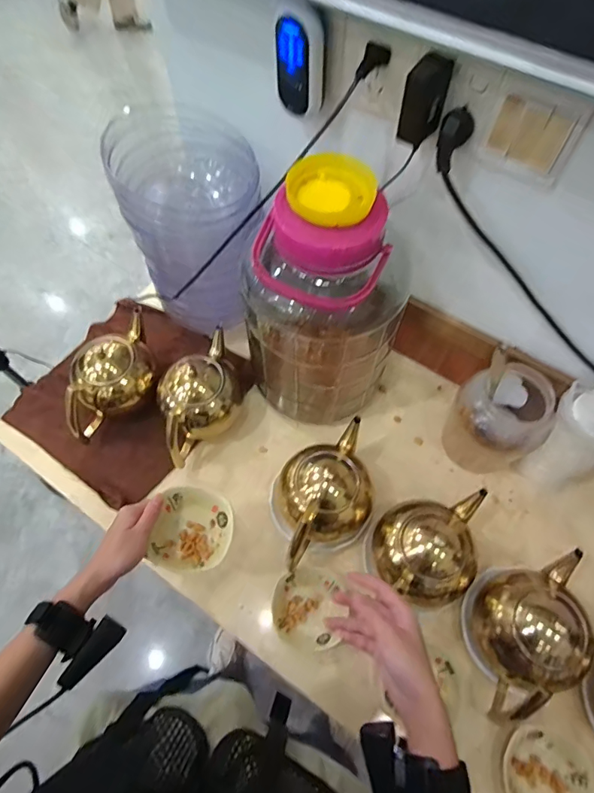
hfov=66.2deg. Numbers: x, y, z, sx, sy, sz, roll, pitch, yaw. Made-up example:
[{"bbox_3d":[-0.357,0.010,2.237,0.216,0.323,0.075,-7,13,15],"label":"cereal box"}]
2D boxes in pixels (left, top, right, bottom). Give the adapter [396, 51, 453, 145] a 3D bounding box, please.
[{"bbox_3d":[0.127,-0.291,0.456,0.039,0.081,0.027,19,64,9],"label":"adapter"}]

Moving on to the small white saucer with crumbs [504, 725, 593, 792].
[{"bbox_3d":[0.292,0.446,0.531,0.100,0.025,0.096,0,63,0],"label":"small white saucer with crumbs"}]

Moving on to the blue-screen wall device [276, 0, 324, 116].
[{"bbox_3d":[0.003,-0.360,0.492,0.048,0.102,0.021,33,68,15],"label":"blue-screen wall device"}]

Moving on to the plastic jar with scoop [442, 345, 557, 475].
[{"bbox_3d":[0.289,0.025,0.675,0.110,0.165,0.120,0,63,0],"label":"plastic jar with scoop"}]

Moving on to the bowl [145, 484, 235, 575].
[{"bbox_3d":[-0.121,0.158,0.551,0.085,0.032,0.101,7,63,3],"label":"bowl"}]

